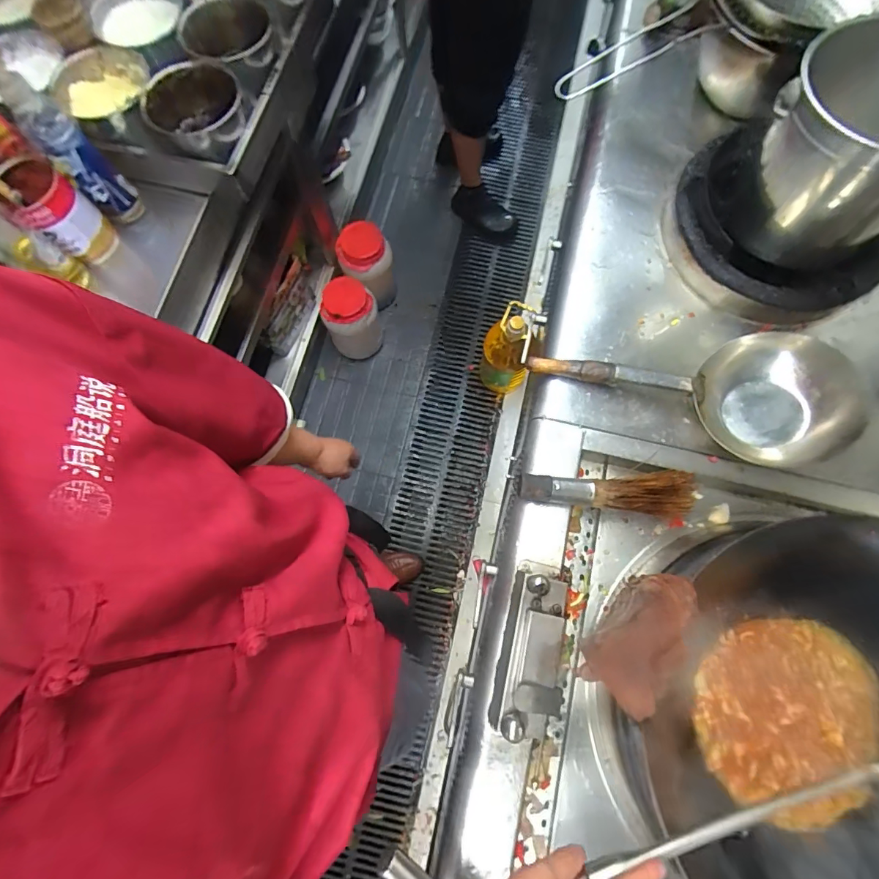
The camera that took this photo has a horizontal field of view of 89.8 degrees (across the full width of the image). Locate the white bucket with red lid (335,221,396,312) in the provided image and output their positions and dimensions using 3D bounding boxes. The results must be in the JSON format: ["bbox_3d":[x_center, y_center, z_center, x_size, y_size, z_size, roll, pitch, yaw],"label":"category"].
[{"bbox_3d":[-0.236,-0.565,1.457,0.168,0.253,0.143,38,79,10],"label":"white bucket with red lid"}]

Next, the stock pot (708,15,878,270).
[{"bbox_3d":[0.563,-0.414,0.637,0.225,0.238,0.210,0,75,1],"label":"stock pot"}]

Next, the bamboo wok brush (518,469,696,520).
[{"bbox_3d":[0.244,0.084,0.643,0.253,0.048,0.069,-3,75,0],"label":"bamboo wok brush"}]

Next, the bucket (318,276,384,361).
[{"bbox_3d":[-0.283,-0.384,1.450,0.173,0.267,0.154,-16,76,-3],"label":"bucket"}]

